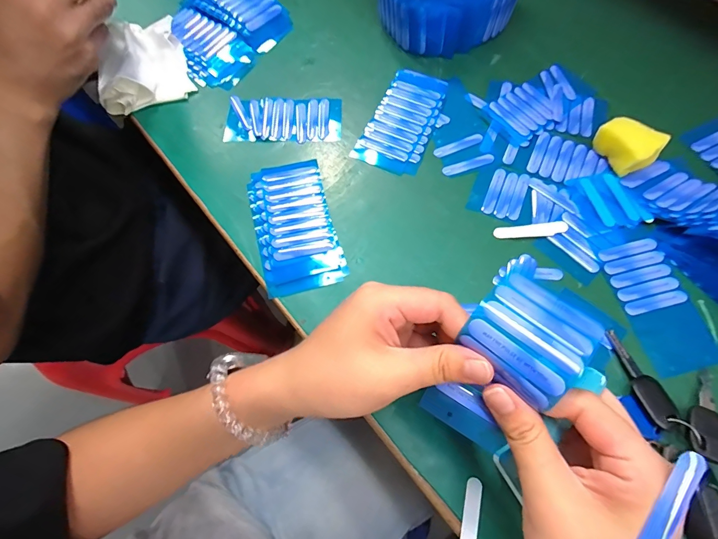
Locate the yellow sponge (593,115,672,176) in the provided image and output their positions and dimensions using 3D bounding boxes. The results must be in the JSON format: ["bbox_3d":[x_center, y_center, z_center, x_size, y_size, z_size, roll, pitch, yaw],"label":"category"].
[{"bbox_3d":[0.247,-0.115,0.333,0.049,0.028,0.049,-33,70,-10],"label":"yellow sponge"}]

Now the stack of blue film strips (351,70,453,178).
[{"bbox_3d":[0.048,-0.152,0.368,0.066,0.006,0.126,23,71,11],"label":"stack of blue film strips"}]

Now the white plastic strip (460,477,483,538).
[{"bbox_3d":[0.074,0.166,0.238,0.011,0.004,0.051,13,66,12],"label":"white plastic strip"}]

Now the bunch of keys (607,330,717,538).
[{"bbox_3d":[0.215,0.118,0.245,0.067,0.019,0.135,11,69,7],"label":"bunch of keys"}]

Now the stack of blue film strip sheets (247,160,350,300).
[{"bbox_3d":[-0.060,-0.044,0.327,0.070,0.012,0.131,-16,68,-3],"label":"stack of blue film strip sheets"}]

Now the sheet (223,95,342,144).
[{"bbox_3d":[-0.078,-0.155,0.374,0.117,0.004,0.054,2,68,3],"label":"sheet"}]

